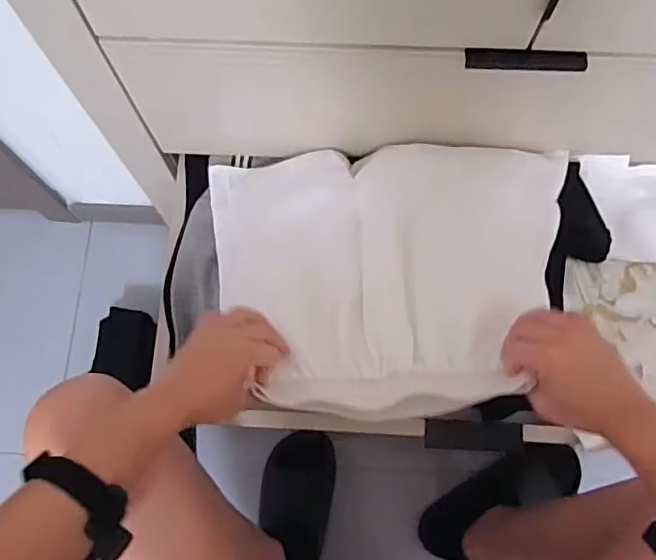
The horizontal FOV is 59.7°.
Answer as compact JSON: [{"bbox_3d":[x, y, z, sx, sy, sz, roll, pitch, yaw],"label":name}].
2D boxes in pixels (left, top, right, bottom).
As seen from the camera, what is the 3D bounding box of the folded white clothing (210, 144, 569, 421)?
[{"bbox_3d":[0.062,-0.009,0.615,0.377,0.084,0.299,1,73,1],"label":"folded white clothing"}]

